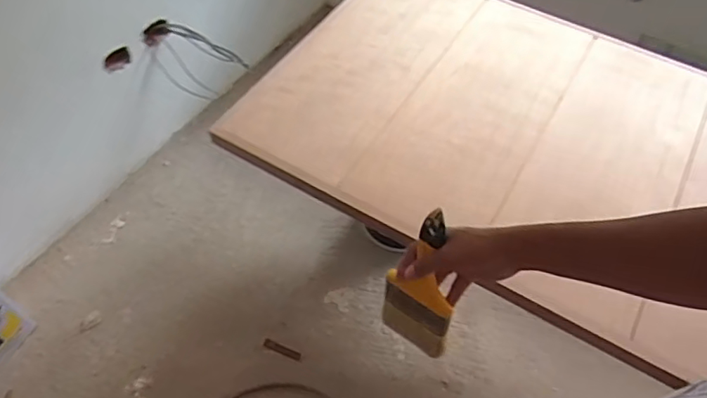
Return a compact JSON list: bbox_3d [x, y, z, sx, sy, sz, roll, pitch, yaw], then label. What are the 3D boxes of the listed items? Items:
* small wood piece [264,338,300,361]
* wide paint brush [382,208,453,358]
[{"bbox_3d":[-0.202,0.428,1.569,0.112,0.007,0.026,20,56,11],"label":"small wood piece"},{"bbox_3d":[0.075,0.101,0.691,0.101,0.221,0.018,23,40,38],"label":"wide paint brush"}]

